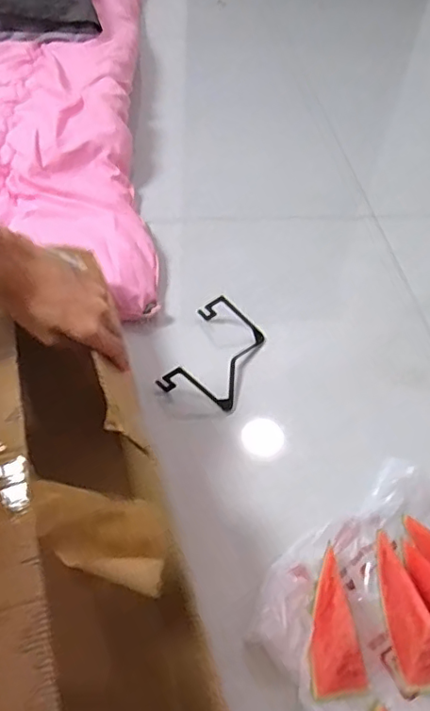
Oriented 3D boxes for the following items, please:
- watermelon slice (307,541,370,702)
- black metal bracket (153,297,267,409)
[{"bbox_3d":[0.106,0.240,0.513,0.049,0.061,0.126,-3,50,-8],"label":"watermelon slice"},{"bbox_3d":[0.002,-0.008,0.733,0.105,0.048,0.162,18,50,10],"label":"black metal bracket"}]

